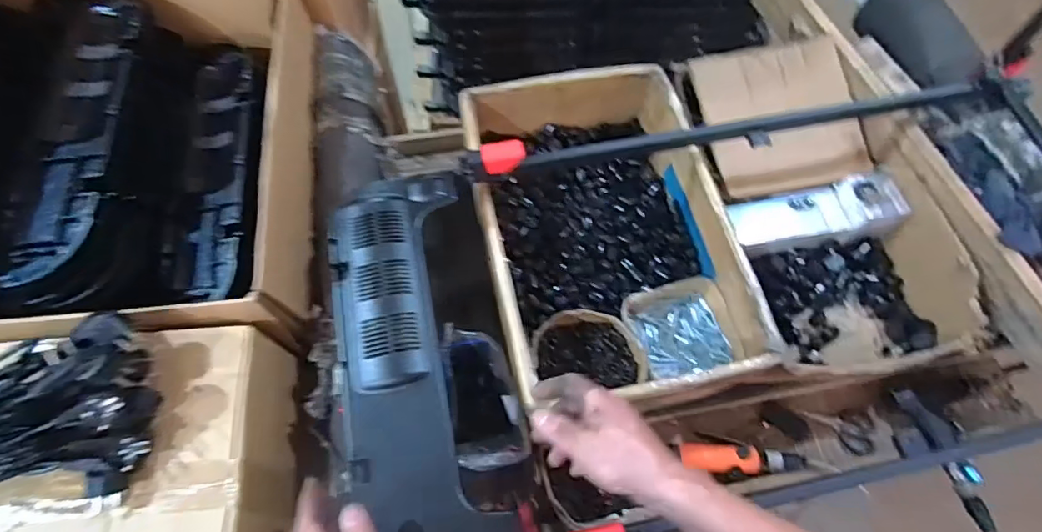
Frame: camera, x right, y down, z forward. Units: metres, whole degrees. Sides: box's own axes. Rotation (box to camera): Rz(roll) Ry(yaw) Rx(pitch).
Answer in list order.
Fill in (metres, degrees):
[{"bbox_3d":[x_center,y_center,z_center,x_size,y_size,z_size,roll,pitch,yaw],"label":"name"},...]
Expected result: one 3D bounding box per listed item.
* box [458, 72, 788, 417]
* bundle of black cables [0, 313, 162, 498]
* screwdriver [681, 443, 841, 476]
[{"bbox_3d":[0.123,-0.053,0.810,0.358,0.153,0.536,-8,66,-5],"label":"box"},{"bbox_3d":[-0.551,0.159,0.499,0.341,0.093,0.161,-9,66,-5],"label":"bundle of black cables"},{"bbox_3d":[0.346,0.293,0.773,0.209,0.036,0.046,2,66,0],"label":"screwdriver"}]

